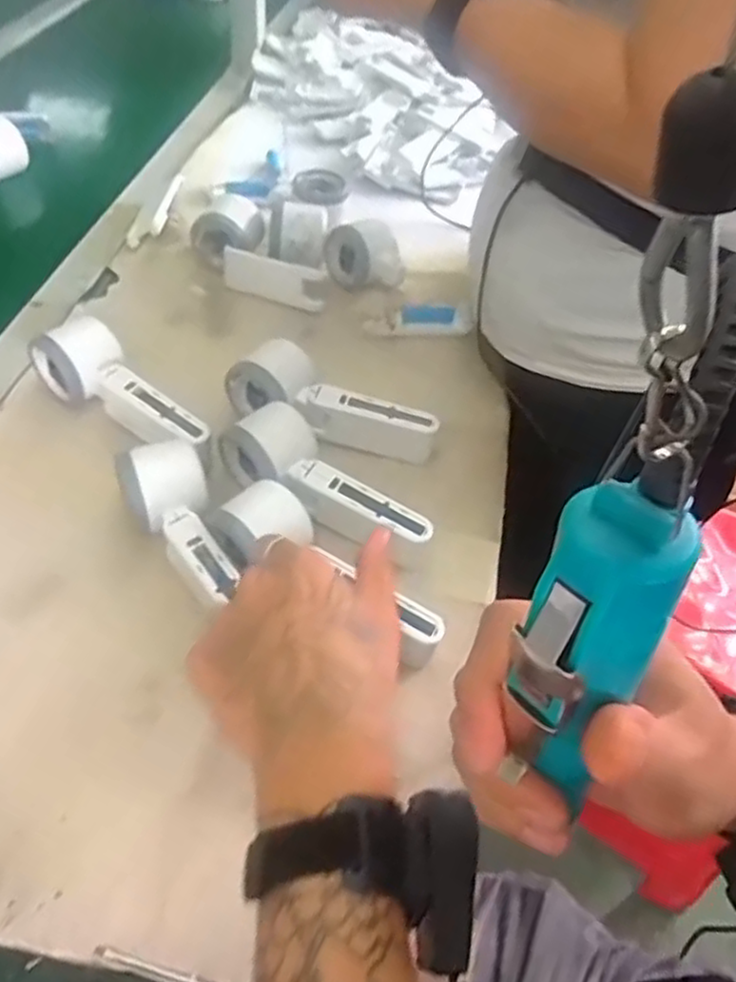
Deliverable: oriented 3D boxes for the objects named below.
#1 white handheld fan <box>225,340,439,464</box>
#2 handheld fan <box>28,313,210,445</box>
[{"bbox_3d":[-0.031,-0.061,0.567,0.167,0.062,0.052,24,52,13],"label":"white handheld fan"},{"bbox_3d":[-0.189,-0.074,0.545,0.154,0.050,0.053,36,55,22],"label":"handheld fan"}]

